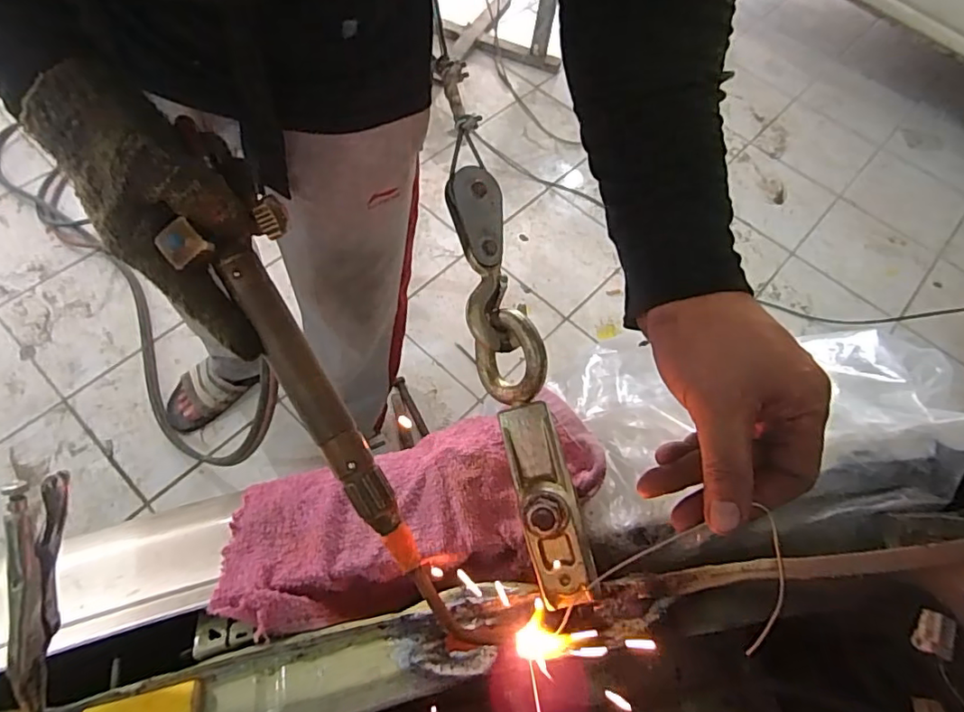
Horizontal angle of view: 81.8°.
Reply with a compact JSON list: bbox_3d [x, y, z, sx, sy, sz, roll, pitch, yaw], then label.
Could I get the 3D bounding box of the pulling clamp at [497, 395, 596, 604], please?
[{"bbox_3d":[0.042,0.093,0.372,0.037,0.045,0.135,-11,63,-11],"label":"pulling clamp"}]

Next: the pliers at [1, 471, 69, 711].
[{"bbox_3d":[-0.264,0.152,0.332,0.011,0.039,0.161,3,95,-2],"label":"pliers"}]

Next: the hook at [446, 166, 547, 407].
[{"bbox_3d":[0.007,-0.052,0.412,0.043,0.041,0.174,-11,84,-10],"label":"hook"}]

